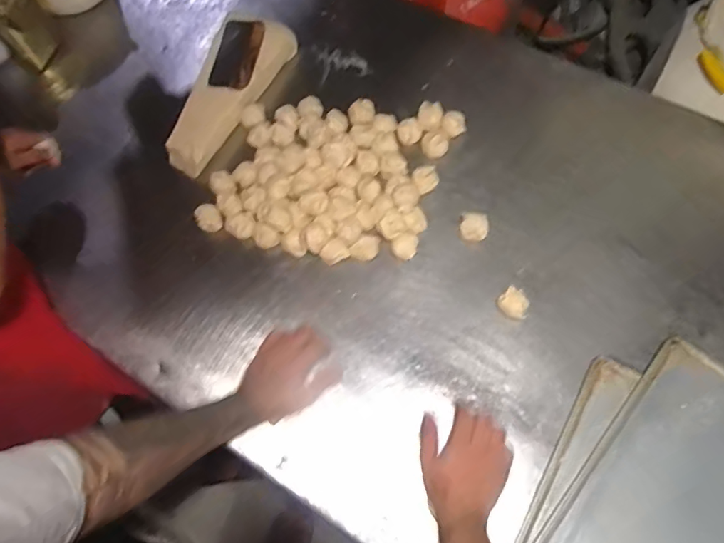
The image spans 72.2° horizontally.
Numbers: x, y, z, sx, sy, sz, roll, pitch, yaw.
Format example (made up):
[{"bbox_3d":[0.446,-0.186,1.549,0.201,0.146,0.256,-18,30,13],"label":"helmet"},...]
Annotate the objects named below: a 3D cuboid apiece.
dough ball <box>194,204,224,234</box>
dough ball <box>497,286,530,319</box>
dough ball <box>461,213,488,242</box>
[{"bbox_3d":[-0.250,-0.084,0.816,0.041,0.034,0.047,-29,68,-10],"label":"dough ball"},{"bbox_3d":[0.223,0.050,0.727,0.040,0.031,0.042,-1,66,3],"label":"dough ball"},{"bbox_3d":[0.175,-0.069,0.778,0.044,0.034,0.038,12,67,8],"label":"dough ball"}]

